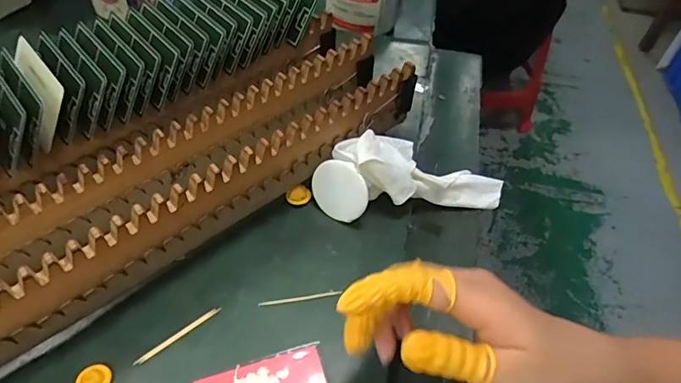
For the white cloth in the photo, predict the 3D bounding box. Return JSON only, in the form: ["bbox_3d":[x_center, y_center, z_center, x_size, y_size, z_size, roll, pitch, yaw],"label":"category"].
[{"bbox_3d":[0.069,-0.010,0.419,0.156,0.037,0.054,17,47,-20],"label":"white cloth"}]

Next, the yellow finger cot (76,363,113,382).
[{"bbox_3d":[-0.160,0.121,0.308,0.021,0.004,0.020,-24,55,-22],"label":"yellow finger cot"}]

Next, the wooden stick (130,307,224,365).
[{"bbox_3d":[-0.113,0.099,0.332,0.064,0.004,0.004,-32,58,-26],"label":"wooden stick"}]

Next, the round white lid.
[{"bbox_3d":[-0.001,-0.002,0.392,0.050,0.052,0.004,33,33,14],"label":"round white lid"}]

